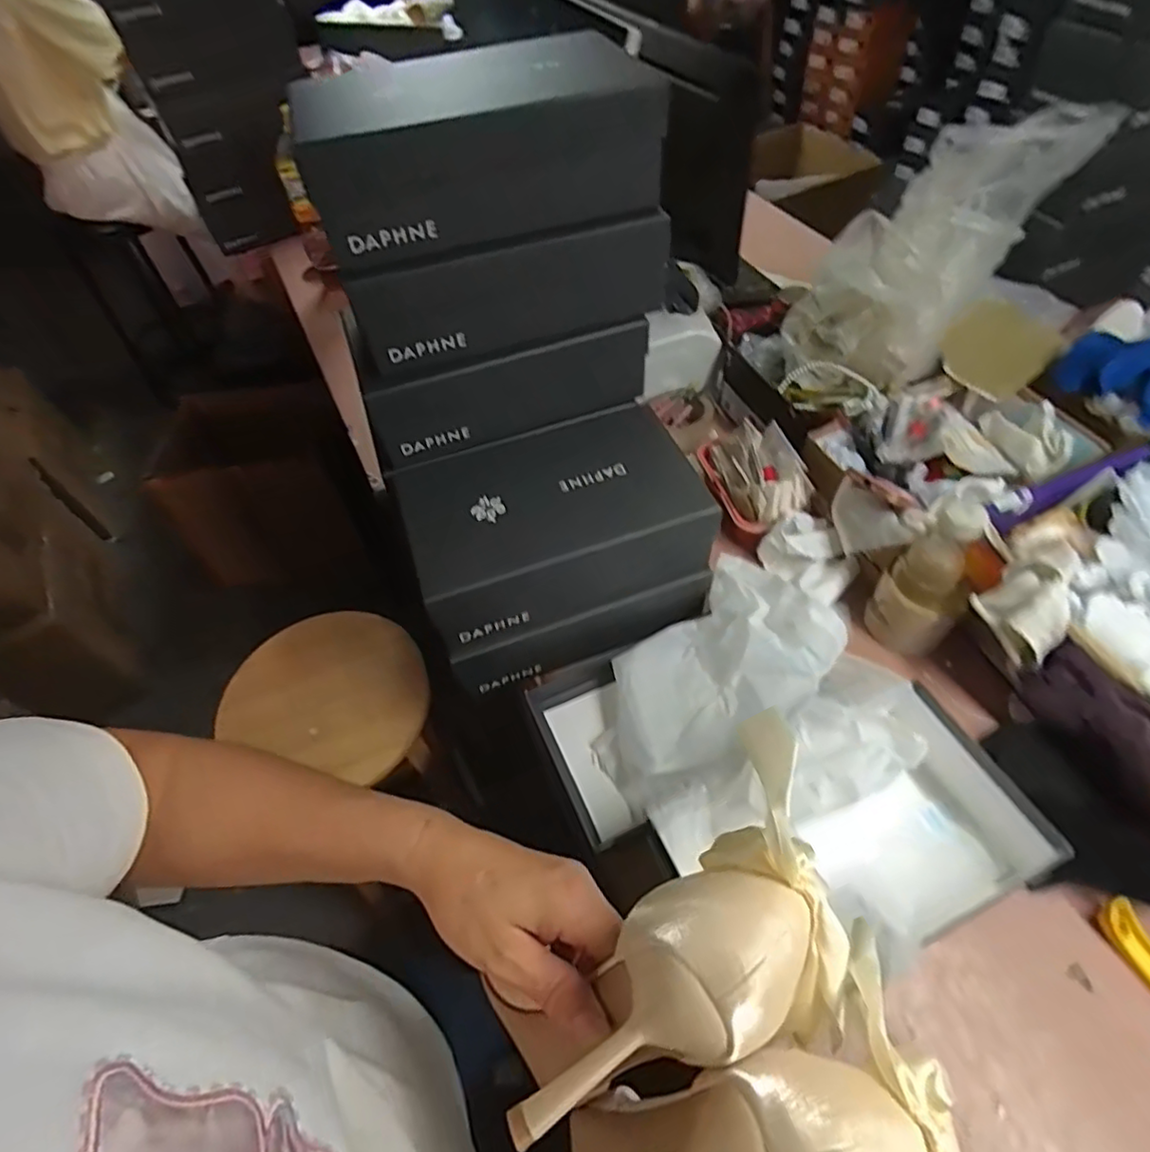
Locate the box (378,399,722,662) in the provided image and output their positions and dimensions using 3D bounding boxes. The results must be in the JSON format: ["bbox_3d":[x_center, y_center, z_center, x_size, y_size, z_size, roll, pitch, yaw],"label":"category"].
[{"bbox_3d":[-0.026,-0.058,0.674,0.292,0.101,0.188,-21,55,-10],"label":"box"}]

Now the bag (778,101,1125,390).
[{"bbox_3d":[0.434,-0.407,0.781,0.395,0.160,0.169,-47,52,24],"label":"bag"}]

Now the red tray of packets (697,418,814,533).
[{"bbox_3d":[0.232,-0.128,0.819,0.097,0.074,0.167,-14,54,-5],"label":"red tray of packets"}]

